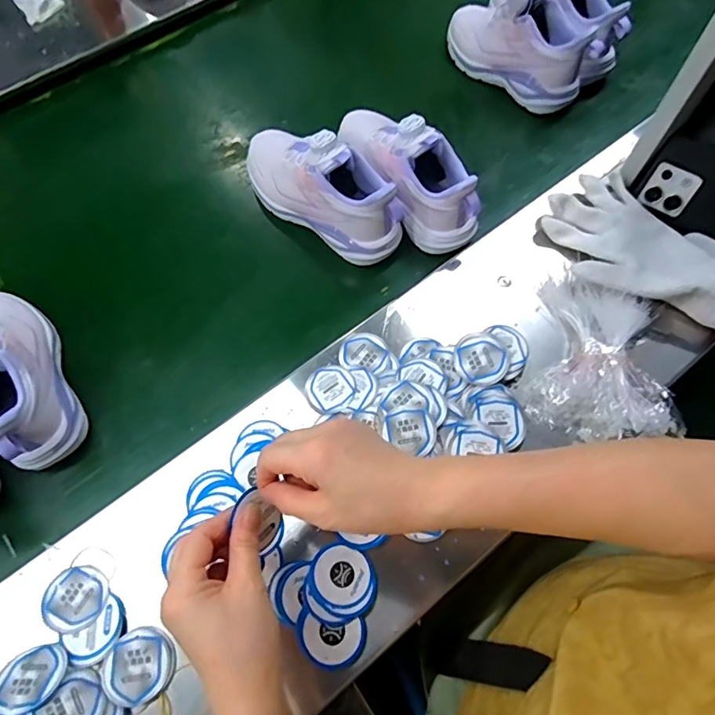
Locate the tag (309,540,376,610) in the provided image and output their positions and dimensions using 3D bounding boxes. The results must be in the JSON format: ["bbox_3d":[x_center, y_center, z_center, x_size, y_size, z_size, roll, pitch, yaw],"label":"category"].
[{"bbox_3d":[-0.014,0.178,0.400,0.050,0.004,0.049,4,54,-5],"label":"tag"}]

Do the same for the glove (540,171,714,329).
[{"bbox_3d":[0.297,-0.113,0.507,0.202,0.027,0.137,40,73,18],"label":"glove"}]

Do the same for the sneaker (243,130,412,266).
[{"bbox_3d":[-0.045,-0.198,0.543,0.219,0.101,0.075,39,73,18],"label":"sneaker"}]

